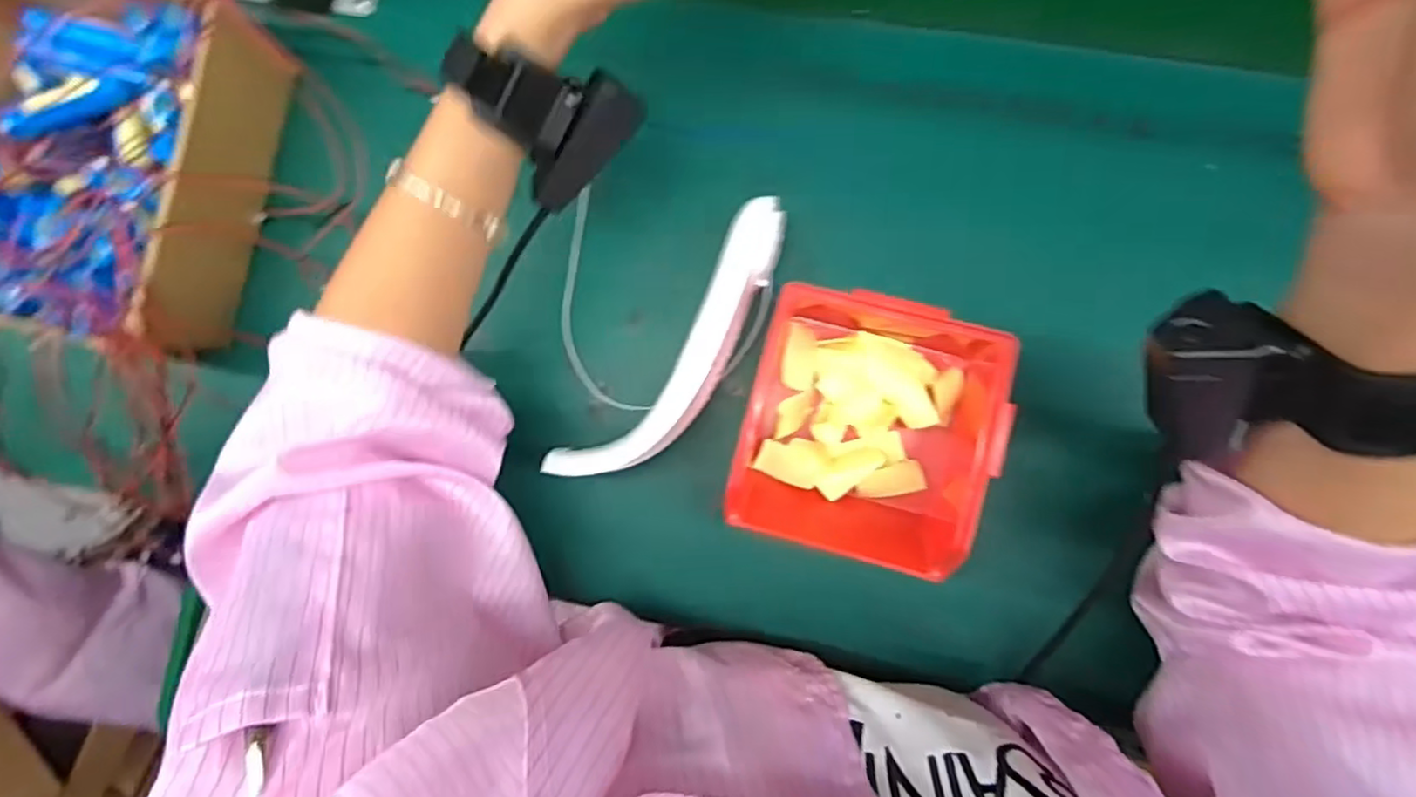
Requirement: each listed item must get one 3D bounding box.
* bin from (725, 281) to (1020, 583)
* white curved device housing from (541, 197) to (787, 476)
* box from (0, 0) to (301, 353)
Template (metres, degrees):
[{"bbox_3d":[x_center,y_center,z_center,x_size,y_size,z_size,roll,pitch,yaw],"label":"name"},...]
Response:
[{"bbox_3d":[0.086,0.016,0.366,0.129,0.060,0.135,16,89,7],"label":"bin"},{"bbox_3d":[-0.012,-0.025,0.386,0.047,0.042,0.197,39,92,7],"label":"white curved device housing"},{"bbox_3d":[-0.376,-0.155,0.413,0.224,0.074,0.221,14,89,7],"label":"box"}]

